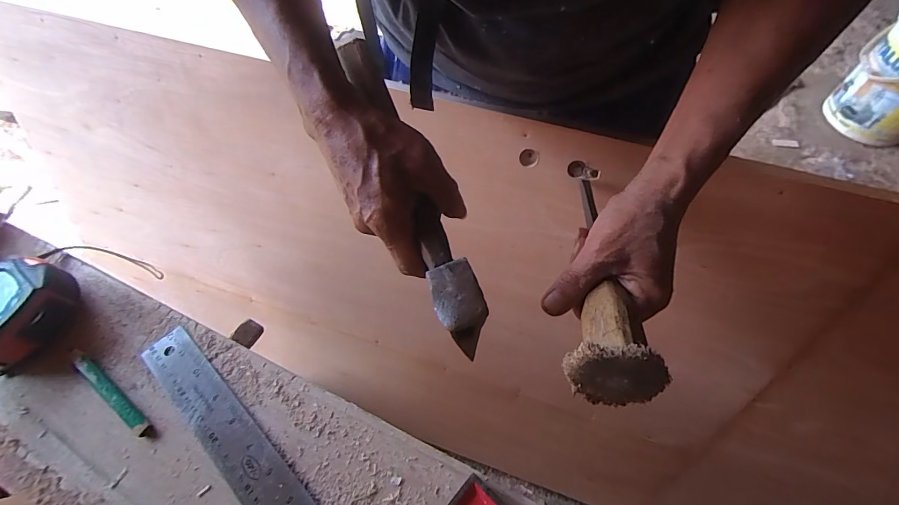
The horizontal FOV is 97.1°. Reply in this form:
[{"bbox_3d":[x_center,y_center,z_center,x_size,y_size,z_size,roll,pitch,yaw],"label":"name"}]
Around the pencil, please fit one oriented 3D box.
[{"bbox_3d":[-0.268,0.110,0.313,0.107,0.011,0.009,32,65,19],"label":"pencil"}]

